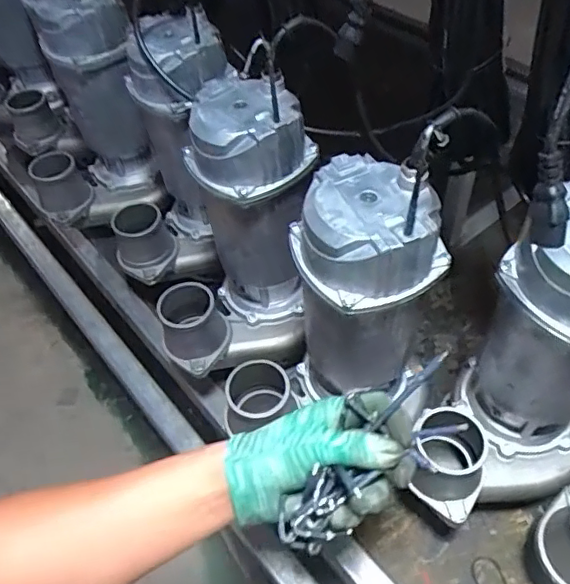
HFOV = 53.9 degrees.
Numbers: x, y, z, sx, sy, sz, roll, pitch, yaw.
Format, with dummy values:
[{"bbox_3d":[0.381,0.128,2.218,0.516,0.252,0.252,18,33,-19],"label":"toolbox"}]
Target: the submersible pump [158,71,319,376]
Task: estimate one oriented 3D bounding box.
[{"bbox_3d":[-0.066,-0.052,0.665,0.214,0.323,0.153,-35,57,-22],"label":"submersible pump"}]

